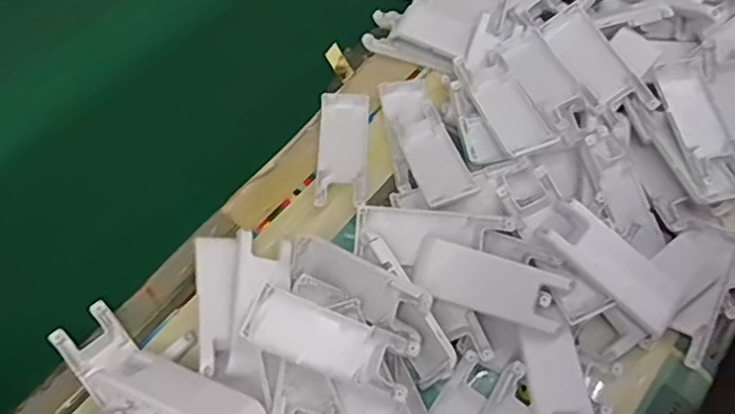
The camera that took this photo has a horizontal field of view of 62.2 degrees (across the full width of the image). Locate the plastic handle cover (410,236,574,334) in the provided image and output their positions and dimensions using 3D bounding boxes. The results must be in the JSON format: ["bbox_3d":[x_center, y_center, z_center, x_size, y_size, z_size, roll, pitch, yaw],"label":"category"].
[{"bbox_3d":[0.081,0.050,0.402,0.099,0.011,0.034,17,64,7],"label":"plastic handle cover"}]

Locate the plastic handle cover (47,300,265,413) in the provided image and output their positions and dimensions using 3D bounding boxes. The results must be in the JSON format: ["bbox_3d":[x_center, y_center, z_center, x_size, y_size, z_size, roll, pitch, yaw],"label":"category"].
[{"bbox_3d":[-0.130,0.105,0.371,0.155,0.032,0.046,13,61,31],"label":"plastic handle cover"}]

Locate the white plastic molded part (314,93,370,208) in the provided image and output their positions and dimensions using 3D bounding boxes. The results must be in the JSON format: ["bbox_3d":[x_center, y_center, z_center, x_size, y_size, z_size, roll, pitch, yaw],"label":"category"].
[{"bbox_3d":[-0.019,-0.047,0.487,0.038,0.008,0.105,2,63,-1],"label":"white plastic molded part"}]

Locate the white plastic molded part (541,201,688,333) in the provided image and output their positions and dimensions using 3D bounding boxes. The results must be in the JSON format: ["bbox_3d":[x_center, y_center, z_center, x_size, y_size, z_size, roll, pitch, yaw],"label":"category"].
[{"bbox_3d":[0.163,0.039,0.405,0.100,0.013,0.040,42,68,3],"label":"white plastic molded part"}]

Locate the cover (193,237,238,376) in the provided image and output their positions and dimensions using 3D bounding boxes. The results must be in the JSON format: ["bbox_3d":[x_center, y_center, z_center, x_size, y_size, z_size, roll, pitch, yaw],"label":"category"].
[{"bbox_3d":[-0.101,0.063,0.407,0.027,0.019,0.096,-6,64,-5],"label":"cover"}]

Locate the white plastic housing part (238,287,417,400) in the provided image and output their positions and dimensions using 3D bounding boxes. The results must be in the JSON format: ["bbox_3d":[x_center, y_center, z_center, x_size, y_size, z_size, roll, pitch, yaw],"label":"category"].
[{"bbox_3d":[-0.022,0.082,0.373,0.102,0.014,0.039,22,64,-5],"label":"white plastic housing part"}]

